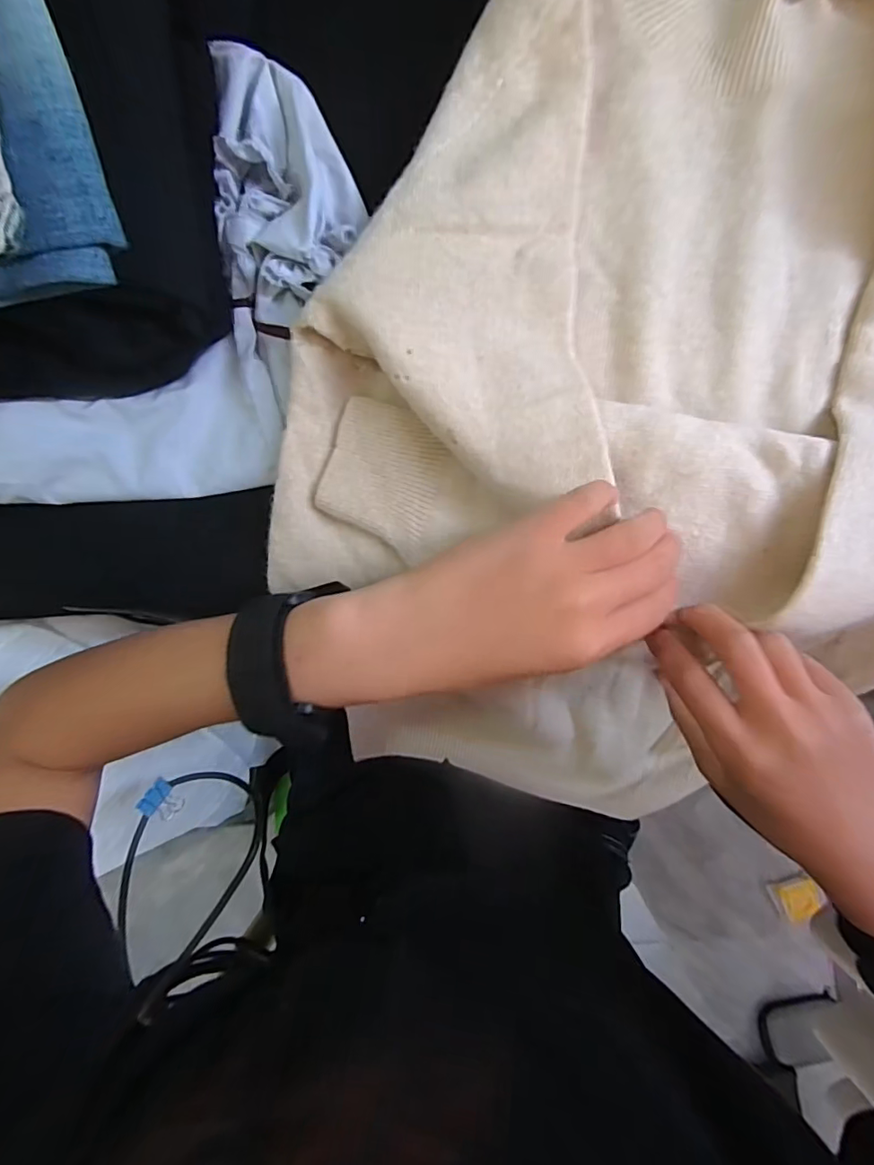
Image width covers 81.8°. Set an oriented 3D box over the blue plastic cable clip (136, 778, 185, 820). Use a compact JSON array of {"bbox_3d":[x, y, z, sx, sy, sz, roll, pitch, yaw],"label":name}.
[{"bbox_3d":[-0.208,0.166,0.382,0.027,0.013,0.025,40,68,0],"label":"blue plastic cable clip"}]

